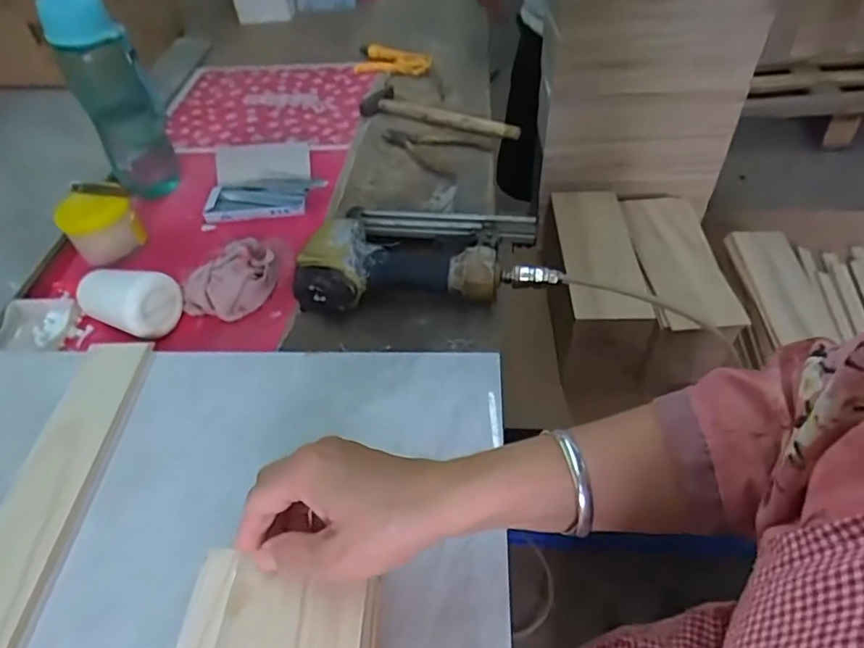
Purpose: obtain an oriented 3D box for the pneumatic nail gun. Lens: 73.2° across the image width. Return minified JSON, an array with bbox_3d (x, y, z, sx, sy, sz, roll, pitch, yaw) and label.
[{"bbox_3d":[-0.011,-0.086,0.609,0.247,0.058,0.160,-5,46,-1],"label":"pneumatic nail gun"}]

